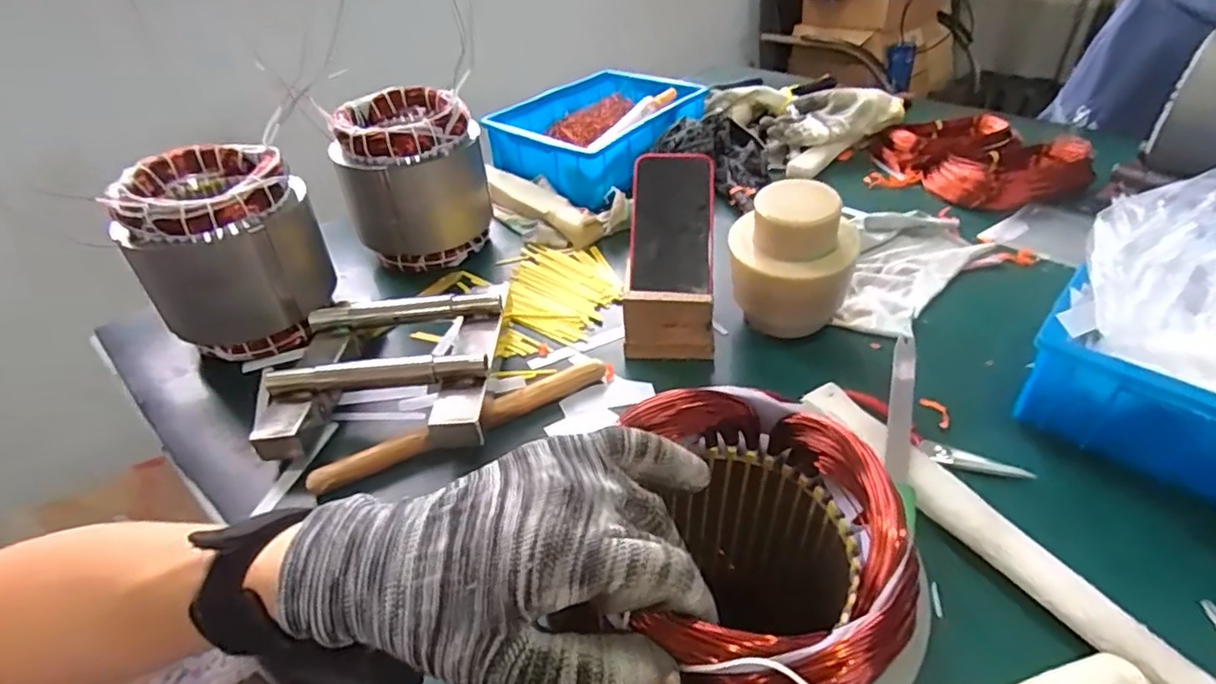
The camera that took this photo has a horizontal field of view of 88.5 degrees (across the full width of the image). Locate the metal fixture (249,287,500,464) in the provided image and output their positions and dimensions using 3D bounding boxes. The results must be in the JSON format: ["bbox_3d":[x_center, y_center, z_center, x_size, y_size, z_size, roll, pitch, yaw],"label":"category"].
[{"bbox_3d":[-0.186,0.025,0.535,0.187,0.053,0.163,-4,39,-1],"label":"metal fixture"}]

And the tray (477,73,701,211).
[{"bbox_3d":[-0.008,-0.303,0.894,0.210,0.078,0.289,26,47,31],"label":"tray"}]

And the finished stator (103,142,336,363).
[{"bbox_3d":[-0.349,-0.085,0.596,0.143,0.165,0.133,-17,41,-17],"label":"finished stator"}]

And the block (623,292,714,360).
[{"bbox_3d":[0.053,-0.015,0.554,0.077,0.061,0.016,2,39,7],"label":"block"}]

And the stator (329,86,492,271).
[{"bbox_3d":[-0.217,-0.183,0.710,0.150,0.166,0.133,-14,40,-13],"label":"stator"}]

